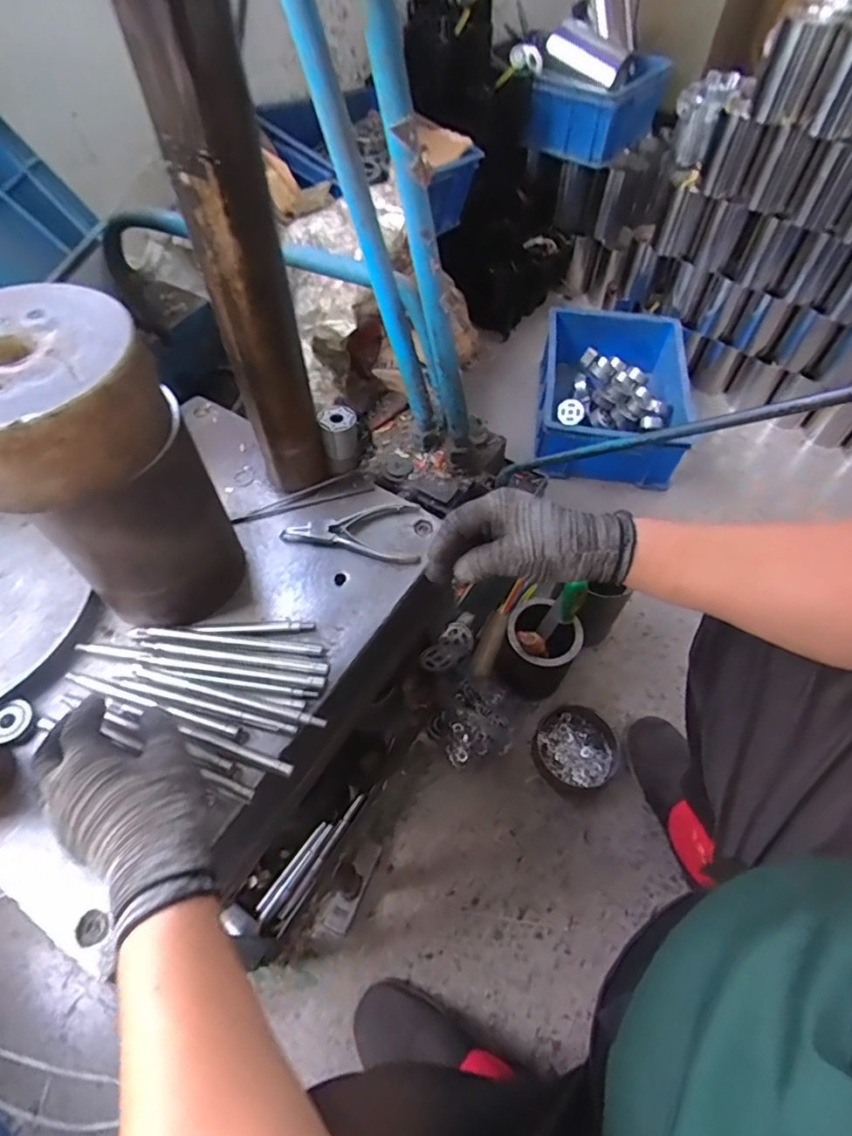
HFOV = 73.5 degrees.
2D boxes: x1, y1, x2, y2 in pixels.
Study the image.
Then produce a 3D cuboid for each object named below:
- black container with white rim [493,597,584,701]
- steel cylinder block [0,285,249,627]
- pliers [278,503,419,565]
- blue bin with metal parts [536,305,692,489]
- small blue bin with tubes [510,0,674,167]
[{"bbox_3d":[0.175,0.131,0.894,0.109,0.164,0.097,22,59,14],"label":"black container with white rim"},{"bbox_3d":[-0.251,-0.063,0.448,0.133,0.243,0.141,34,63,21],"label":"steel cylinder block"},{"bbox_3d":[-0.076,-0.032,0.577,0.137,0.014,0.071,-6,56,-4],"label":"pliers"},{"bbox_3d":[0.411,-0.381,1.264,0.308,0.145,0.406,7,57,5],"label":"blue bin with metal parts"},{"bbox_3d":[0.394,-1.172,1.360,0.329,0.238,0.287,26,60,17],"label":"small blue bin with tubes"}]

